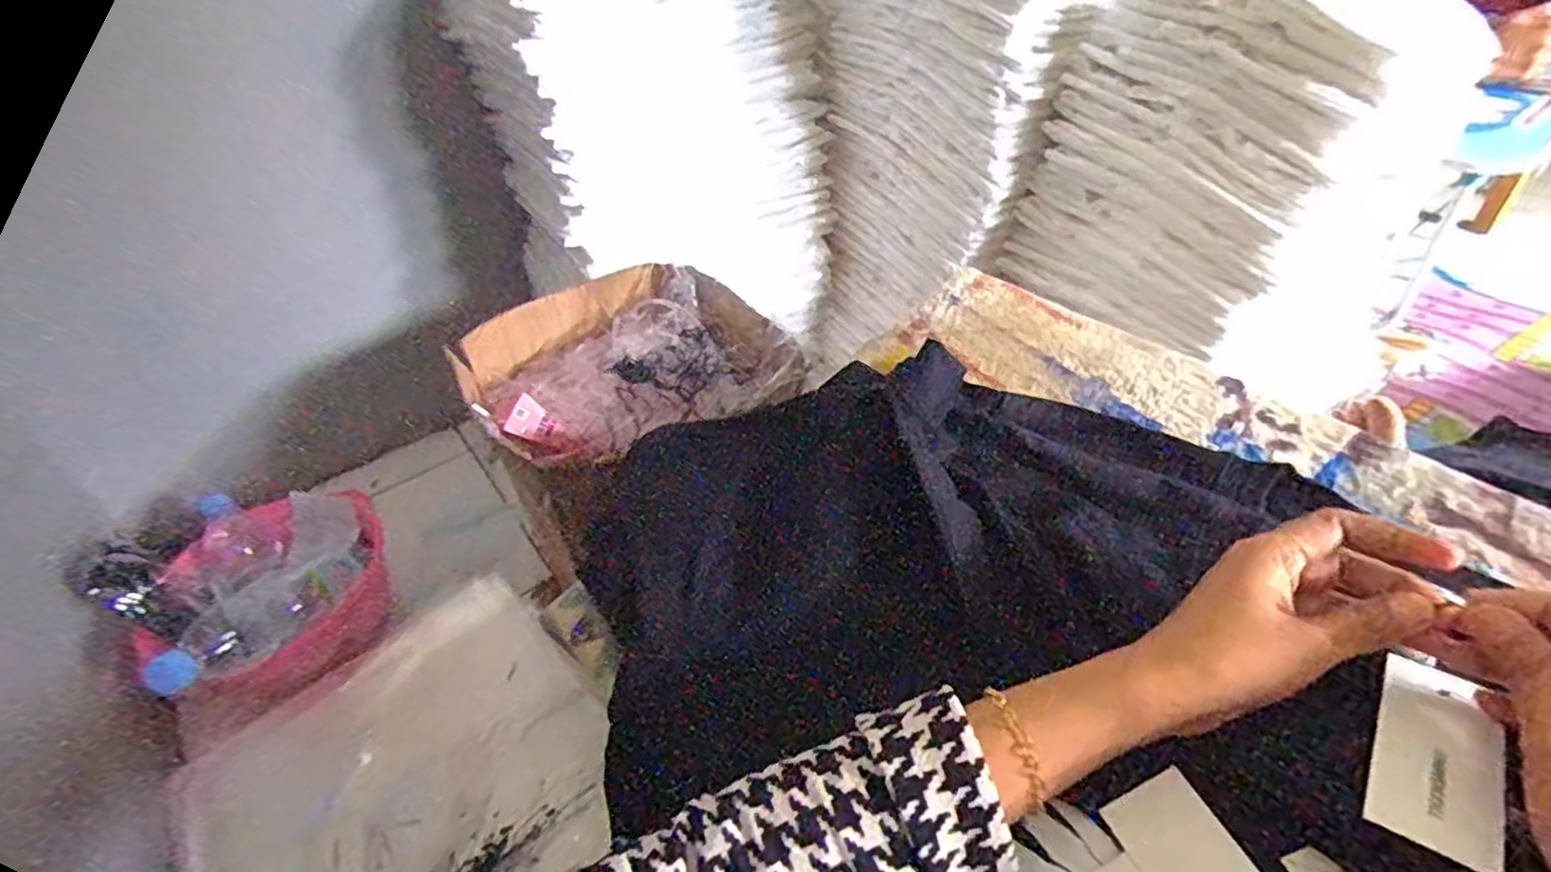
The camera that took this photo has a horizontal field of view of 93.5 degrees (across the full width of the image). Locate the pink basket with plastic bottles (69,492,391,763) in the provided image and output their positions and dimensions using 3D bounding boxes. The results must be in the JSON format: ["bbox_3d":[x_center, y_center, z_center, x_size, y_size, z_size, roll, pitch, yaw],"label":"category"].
[{"bbox_3d":[-0.484,0.155,0.703,0.179,0.138,0.241,26,51,31],"label":"pink basket with plastic bottles"}]

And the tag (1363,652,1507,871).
[{"bbox_3d":[0.266,0.127,0.293,0.040,0.005,0.088,19,44,31],"label":"tag"}]

